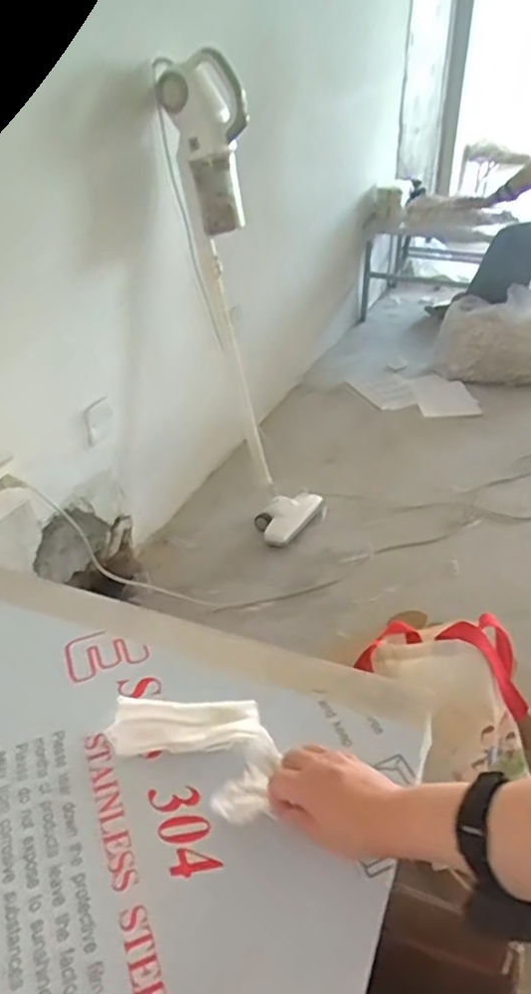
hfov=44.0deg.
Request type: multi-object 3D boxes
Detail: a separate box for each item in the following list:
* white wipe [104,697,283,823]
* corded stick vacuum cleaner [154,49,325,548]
[{"bbox_3d":[-0.069,0.240,0.652,0.178,0.028,0.106,16,35,21],"label":"white wipe"},{"bbox_3d":[-0.032,-0.395,1.540,0.328,1.032,0.177,16,35,24],"label":"corded stick vacuum cleaner"}]

